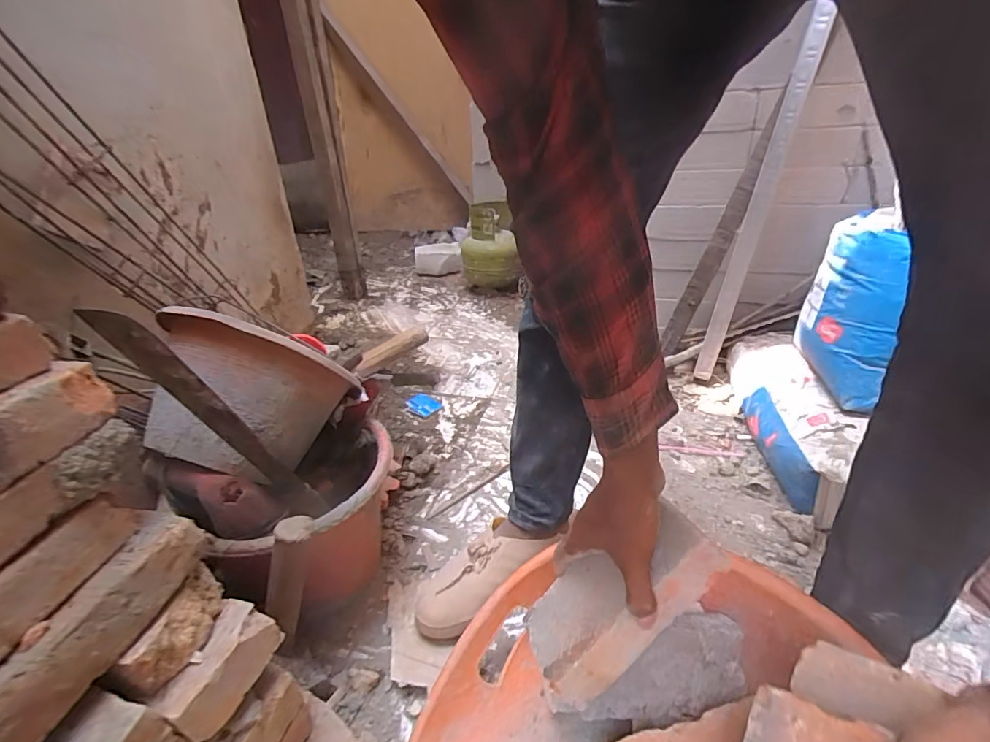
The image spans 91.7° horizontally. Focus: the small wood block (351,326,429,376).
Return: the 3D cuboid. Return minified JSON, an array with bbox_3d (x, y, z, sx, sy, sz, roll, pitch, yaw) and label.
[{"bbox_3d":[-0.165,-0.033,0.742,0.031,0.031,0.138,19,36,35],"label":"small wood block"}]

